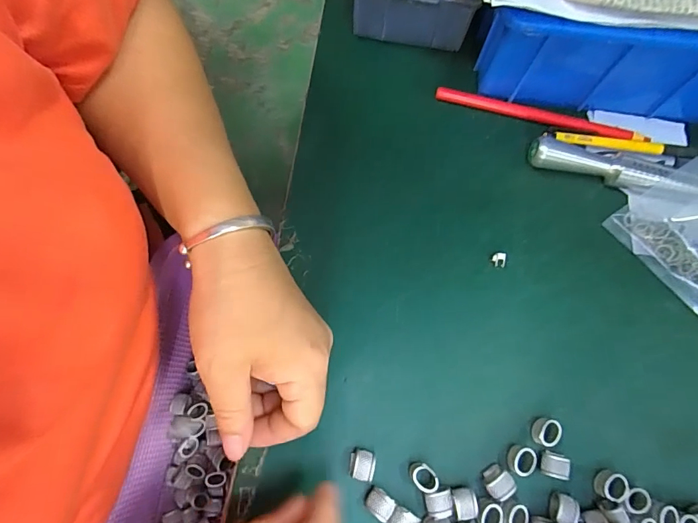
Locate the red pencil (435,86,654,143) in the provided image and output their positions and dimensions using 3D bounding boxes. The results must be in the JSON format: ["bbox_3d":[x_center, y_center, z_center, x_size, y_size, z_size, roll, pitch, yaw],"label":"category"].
[{"bbox_3d":[0.148,-0.112,0.321,0.161,0.009,0.014,14,74,2],"label":"red pencil"}]

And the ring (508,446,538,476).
[{"bbox_3d":[0.107,0.122,0.254,0.015,0.012,0.016,14,74,2],"label":"ring"}]

